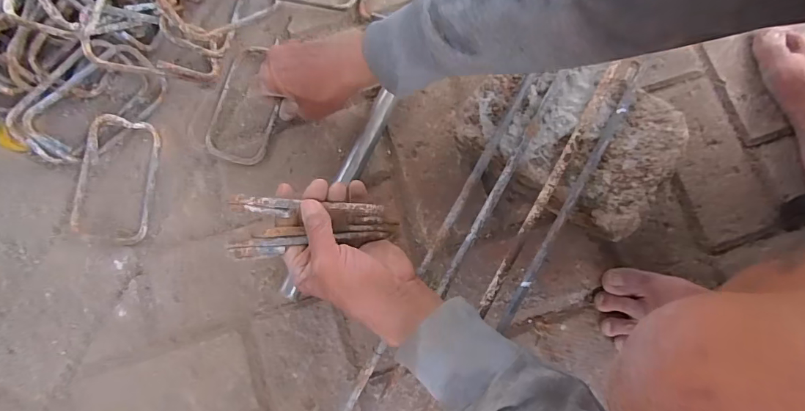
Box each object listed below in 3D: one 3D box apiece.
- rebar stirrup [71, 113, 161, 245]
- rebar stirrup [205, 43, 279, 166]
[{"bbox_3d":[-0.332,-0.031,0.496,0.078,0.010,0.146,7,85,-15],"label":"rebar stirrup"},{"bbox_3d":[-0.188,-0.123,0.518,0.079,0.015,0.146,17,80,3],"label":"rebar stirrup"}]

